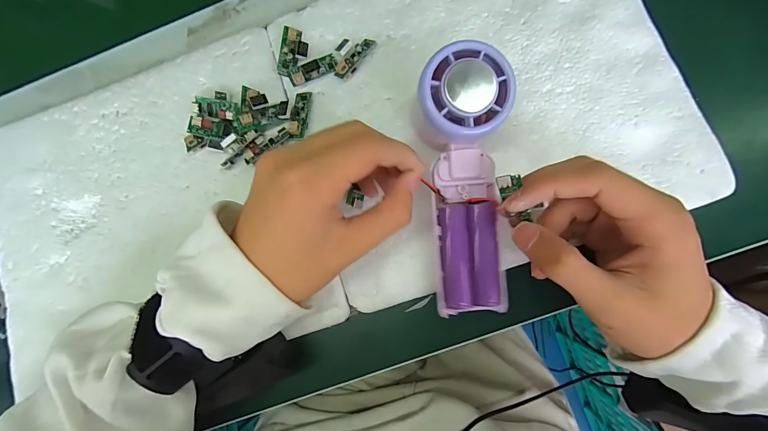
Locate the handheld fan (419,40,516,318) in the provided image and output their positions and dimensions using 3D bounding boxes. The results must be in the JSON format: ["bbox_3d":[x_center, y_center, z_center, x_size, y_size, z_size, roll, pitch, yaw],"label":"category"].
[{"bbox_3d":[0.053,-0.019,0.221,0.050,0.031,0.161,-3,103,6],"label":"handheld fan"}]

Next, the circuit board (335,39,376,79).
[{"bbox_3d":[-0.022,-0.122,0.267,0.039,0.006,0.012,-44,79,0],"label":"circuit board"}]

